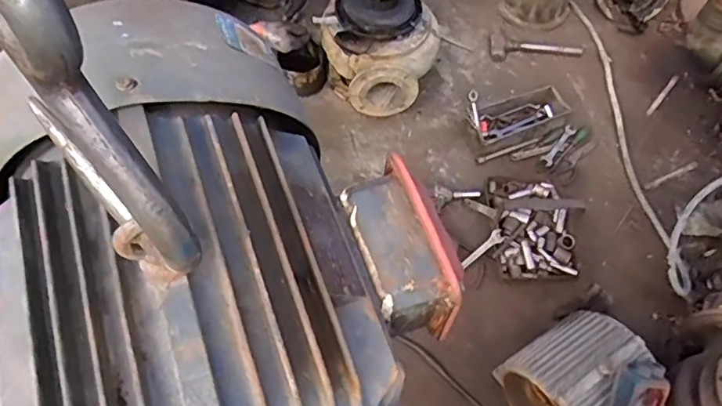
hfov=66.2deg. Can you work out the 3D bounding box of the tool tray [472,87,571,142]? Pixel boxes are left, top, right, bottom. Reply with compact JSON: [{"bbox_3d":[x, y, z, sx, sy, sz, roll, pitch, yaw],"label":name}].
[{"bbox_3d":[0.476,-0.274,1.693,0.296,0.064,0.117,-14,63,-13],"label":"tool tray"}]

